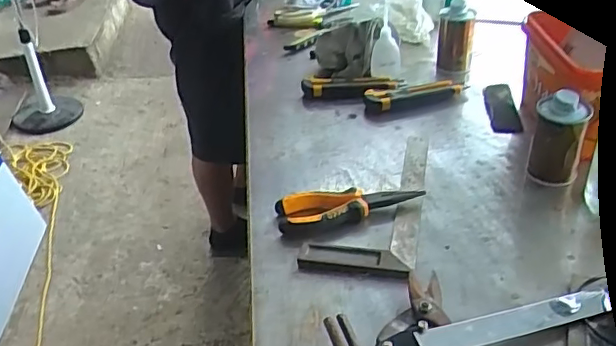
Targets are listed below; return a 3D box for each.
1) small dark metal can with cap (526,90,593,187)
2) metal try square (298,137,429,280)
[{"bbox_3d":[0.274,-0.034,0.637,0.052,0.109,0.043,13,39,21],"label":"small dark metal can with cap"},{"bbox_3d":[0.073,0.024,0.652,0.112,0.010,0.252,6,37,12],"label":"metal try square"}]

